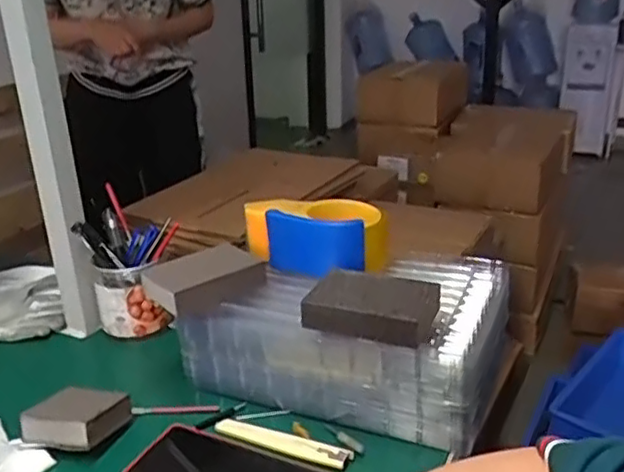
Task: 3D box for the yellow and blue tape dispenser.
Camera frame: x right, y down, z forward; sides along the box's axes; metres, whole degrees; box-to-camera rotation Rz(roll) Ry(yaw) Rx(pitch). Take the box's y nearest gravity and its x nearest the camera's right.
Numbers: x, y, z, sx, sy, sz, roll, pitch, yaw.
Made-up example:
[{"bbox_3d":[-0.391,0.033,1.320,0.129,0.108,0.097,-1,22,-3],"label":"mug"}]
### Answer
[{"bbox_3d":[0.003,-0.002,0.673,0.138,0.063,0.067,10,24,26],"label":"yellow and blue tape dispenser"}]

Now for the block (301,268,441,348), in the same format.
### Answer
[{"bbox_3d":[0.052,0.058,0.554,0.100,0.034,0.066,9,23,23],"label":"block"}]

